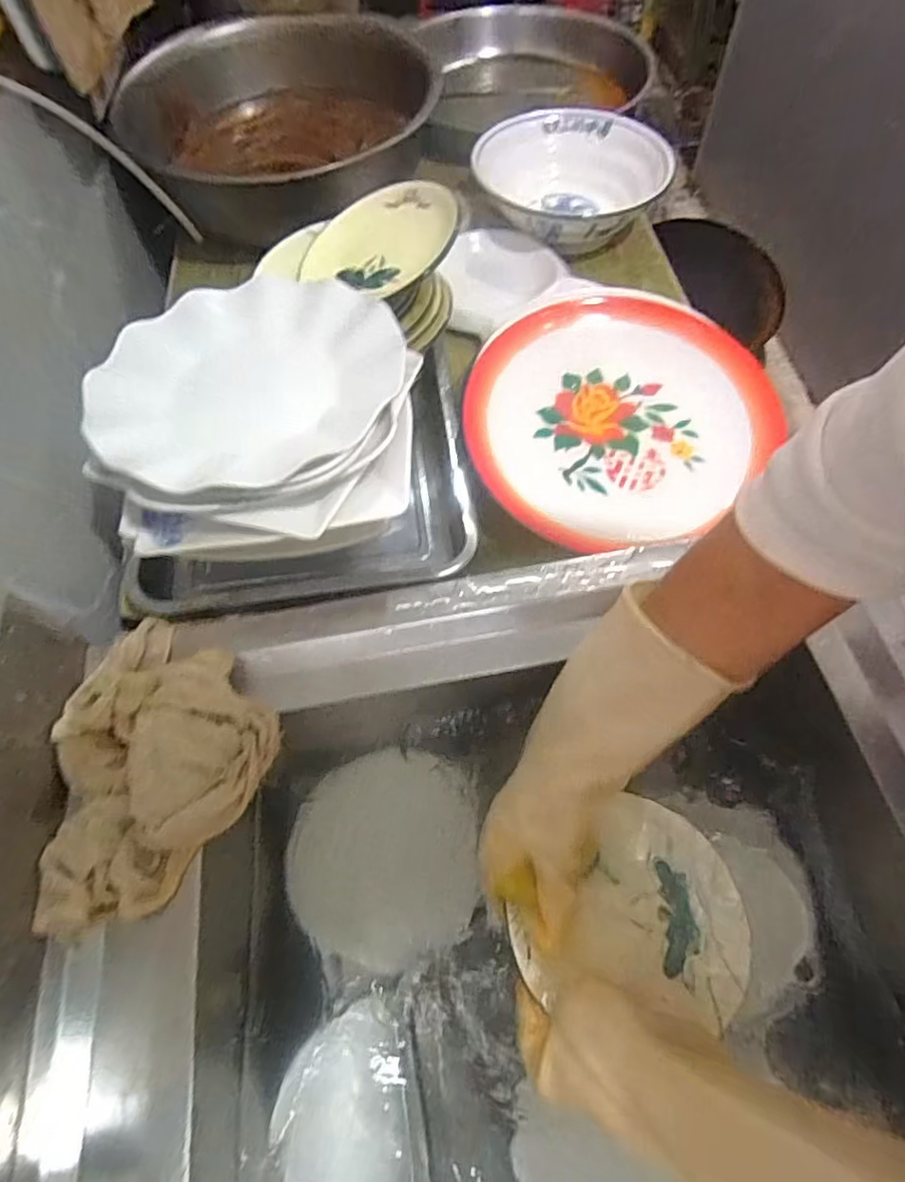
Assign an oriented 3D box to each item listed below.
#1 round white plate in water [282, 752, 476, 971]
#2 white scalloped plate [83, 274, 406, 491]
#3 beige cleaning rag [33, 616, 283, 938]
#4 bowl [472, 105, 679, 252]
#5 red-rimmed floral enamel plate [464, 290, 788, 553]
[{"bbox_3d":[-0.053,0.202,0.453,0.154,0.022,0.141,-3,74,12],"label":"round white plate in water"},{"bbox_3d":[-0.143,-0.153,0.419,0.209,0.025,0.211,-2,62,3],"label":"white scalloped plate"},{"bbox_3d":[-0.193,0.109,0.360,0.132,0.048,0.180,18,65,13],"label":"beige cleaning rag"},{"bbox_3d":[0.139,-0.486,0.715,0.214,0.074,0.210,-2,62,3],"label":"bowl"},{"bbox_3d":[0.144,-0.156,0.520,0.247,0.040,0.264,-2,62,3],"label":"red-rimmed floral enamel plate"}]

